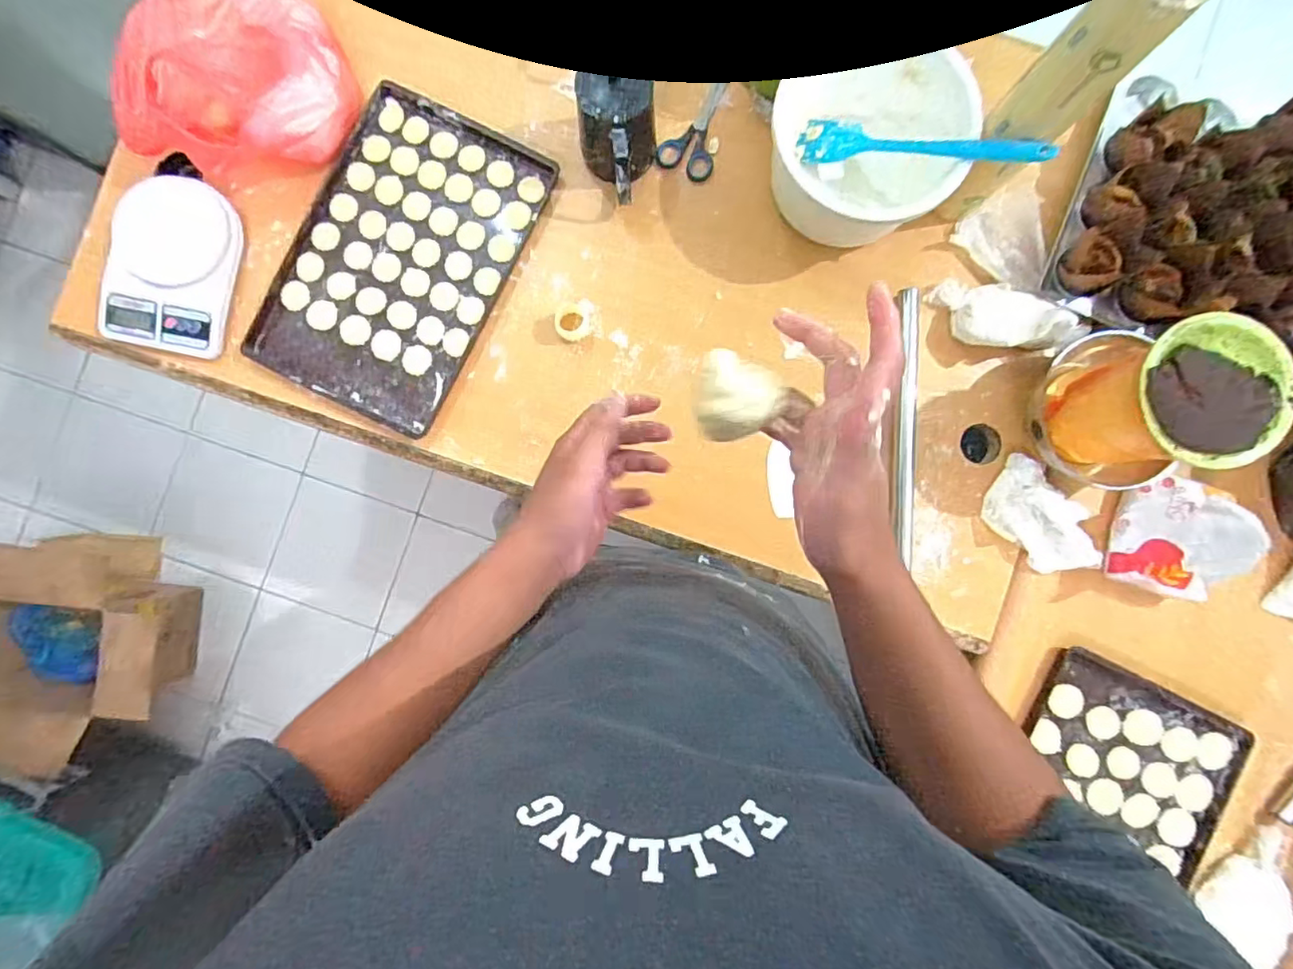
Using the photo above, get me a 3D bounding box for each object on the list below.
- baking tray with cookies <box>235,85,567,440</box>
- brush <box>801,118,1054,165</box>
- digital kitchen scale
[{"bbox_3d":[-0.296,-0.273,0.697,0.246,0.019,0.372,27,88,0],"label":"baking tray with cookies"},{"bbox_3d":[0.291,-0.369,0.628,0.271,0.023,0.053,25,88,33],"label":"brush"},{"bbox_3d":[-0.560,-0.258,0.677,0.137,0.028,0.198,12,89,-1],"label":"digital kitchen scale"}]

